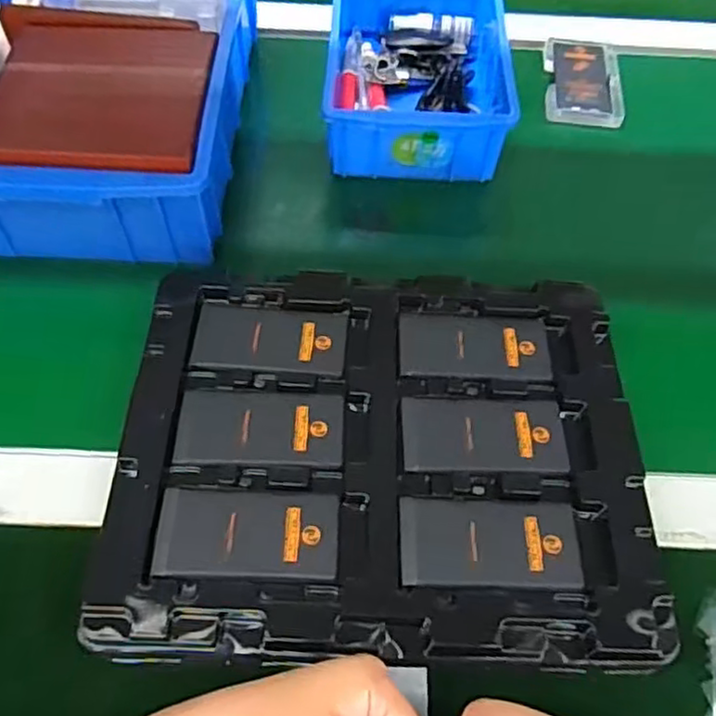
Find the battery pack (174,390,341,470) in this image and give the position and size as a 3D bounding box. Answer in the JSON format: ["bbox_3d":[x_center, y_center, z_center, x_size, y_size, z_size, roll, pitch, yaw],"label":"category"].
[{"bbox_3d":[-0.053,0.038,0.365,0.089,0.005,0.045,2,62,-2],"label":"battery pack"}]

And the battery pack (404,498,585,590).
[{"bbox_3d":[0.067,0.093,0.335,0.089,0.007,0.045,2,62,-1],"label":"battery pack"}]

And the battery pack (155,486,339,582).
[{"bbox_3d":[-0.054,0.088,0.334,0.088,0.006,0.045,1,62,-2],"label":"battery pack"}]

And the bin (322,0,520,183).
[{"bbox_3d":[0.044,-0.228,0.531,0.129,0.070,0.203,3,62,-1],"label":"bin"}]

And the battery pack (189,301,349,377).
[{"bbox_3d":[-0.051,-0.011,0.392,0.087,0.005,0.044,3,62,-1],"label":"battery pack"}]

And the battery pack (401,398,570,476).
[{"bbox_3d":[0.069,0.043,0.369,0.089,0.005,0.046,2,62,-2],"label":"battery pack"}]

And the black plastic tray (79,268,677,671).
[{"bbox_3d":[0.013,0.046,0.361,0.276,0.022,0.217,2,62,-2],"label":"black plastic tray"}]

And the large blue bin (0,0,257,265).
[{"bbox_3d":[-0.186,-0.206,0.500,0.198,0.106,0.295,3,62,-1],"label":"large blue bin"}]

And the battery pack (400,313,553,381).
[{"bbox_3d":[0.069,-0.007,0.395,0.087,0.004,0.044,2,62,-2],"label":"battery pack"}]

